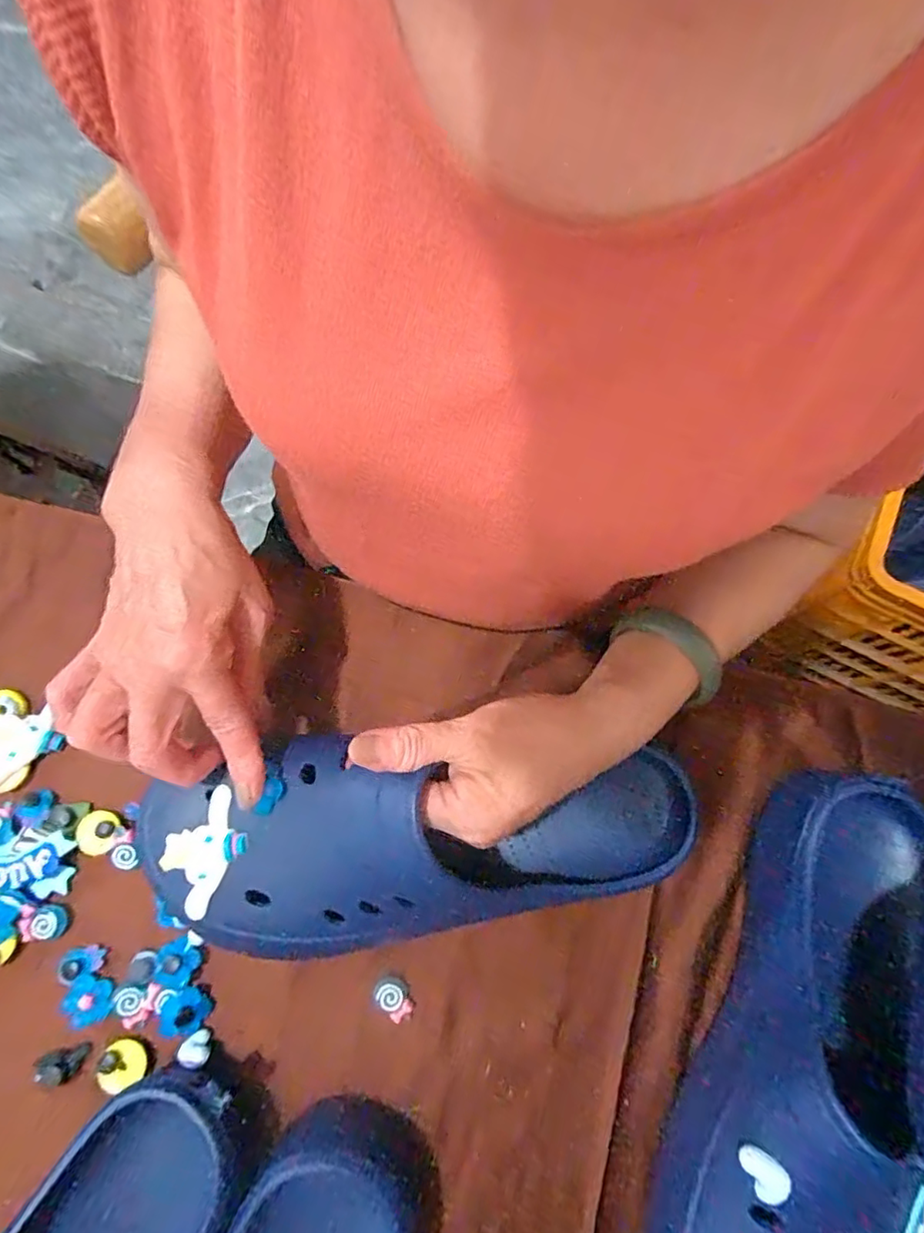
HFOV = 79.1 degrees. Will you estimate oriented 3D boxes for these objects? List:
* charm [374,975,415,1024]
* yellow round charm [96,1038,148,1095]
[{"bbox_3d":[-0.039,0.217,0.319,0.017,0.006,0.024,-28,79,-7],"label":"charm"},{"bbox_3d":[-0.185,0.244,0.306,0.025,0.008,0.023,0,77,-1],"label":"yellow round charm"}]

